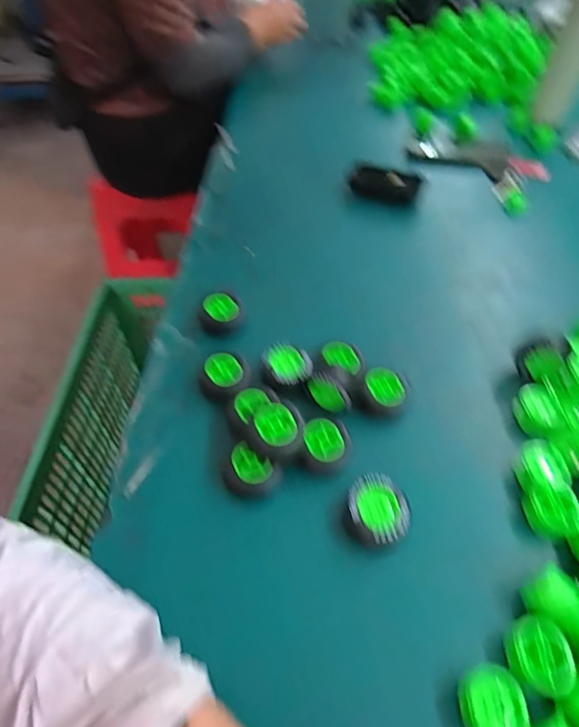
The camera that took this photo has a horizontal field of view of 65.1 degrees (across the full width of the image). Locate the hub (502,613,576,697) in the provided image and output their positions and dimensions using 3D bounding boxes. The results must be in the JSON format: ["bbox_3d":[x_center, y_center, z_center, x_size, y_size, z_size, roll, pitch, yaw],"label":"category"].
[{"bbox_3d":[0.159,0.187,0.291,0.034,0.022,0.035,-5,55,7],"label":"hub"}]

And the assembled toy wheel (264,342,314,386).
[{"bbox_3d":[-0.001,0.001,0.434,0.041,0.013,0.046,-29,56,-22],"label":"assembled toy wheel"}]

